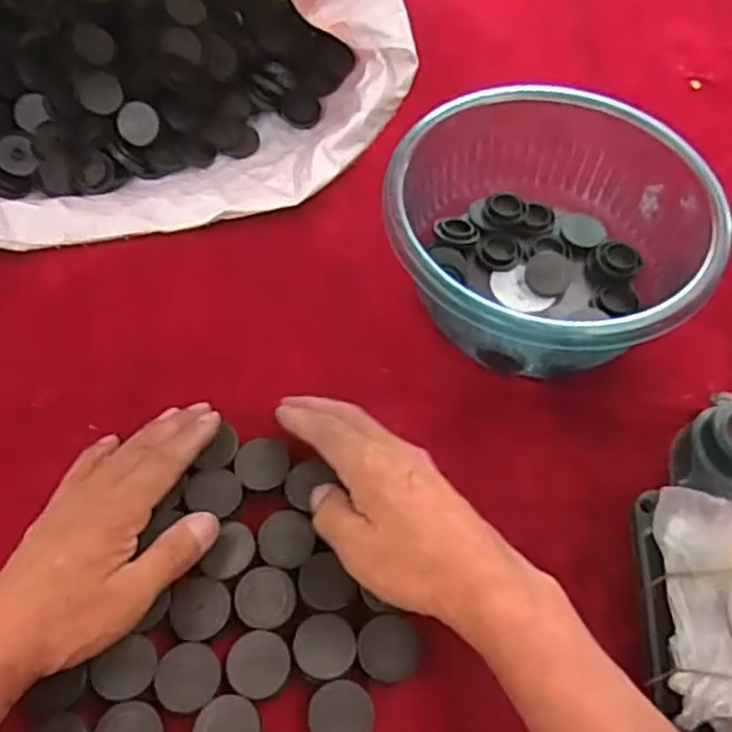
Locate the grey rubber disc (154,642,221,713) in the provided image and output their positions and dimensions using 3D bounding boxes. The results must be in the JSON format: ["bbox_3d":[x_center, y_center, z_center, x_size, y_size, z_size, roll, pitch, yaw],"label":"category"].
[{"bbox_3d":[-0.091,0.158,0.371,0.032,0.004,0.032,-2,58,-3],"label":"grey rubber disc"}]

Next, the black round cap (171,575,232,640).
[{"bbox_3d":[-0.089,0.128,0.389,0.031,0.004,0.033,1,57,-1],"label":"black round cap"}]

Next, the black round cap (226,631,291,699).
[{"bbox_3d":[-0.055,0.153,0.374,0.032,0.004,0.031,1,57,-1],"label":"black round cap"}]

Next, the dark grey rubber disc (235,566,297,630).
[{"bbox_3d":[-0.054,0.124,0.393,0.032,0.004,0.032,1,57,-1],"label":"dark grey rubber disc"}]

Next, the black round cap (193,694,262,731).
[{"bbox_3d":[-0.069,0.181,0.361,0.031,0.005,0.032,1,57,-1],"label":"black round cap"}]

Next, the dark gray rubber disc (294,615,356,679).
[{"bbox_3d":[-0.021,0.146,0.379,0.031,0.004,0.031,1,57,-1],"label":"dark gray rubber disc"}]

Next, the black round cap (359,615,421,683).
[{"bbox_3d":[0.012,0.147,0.382,0.031,0.005,0.032,-1,58,-2],"label":"black round cap"}]

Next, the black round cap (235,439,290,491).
[{"bbox_3d":[-0.062,0.062,0.441,0.031,0.013,0.033,1,57,-1],"label":"black round cap"}]

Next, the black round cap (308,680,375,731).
[{"bbox_3d":[-0.012,0.174,0.362,0.031,0.004,0.032,0,75,1],"label":"black round cap"}]

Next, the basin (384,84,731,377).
[{"bbox_3d":[0.119,-0.088,0.497,0.204,0.093,0.190,1,57,-1],"label":"basin"}]

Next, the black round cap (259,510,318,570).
[{"bbox_3d":[-0.045,0.097,0.411,0.031,0.004,0.033,1,57,-1],"label":"black round cap"}]

